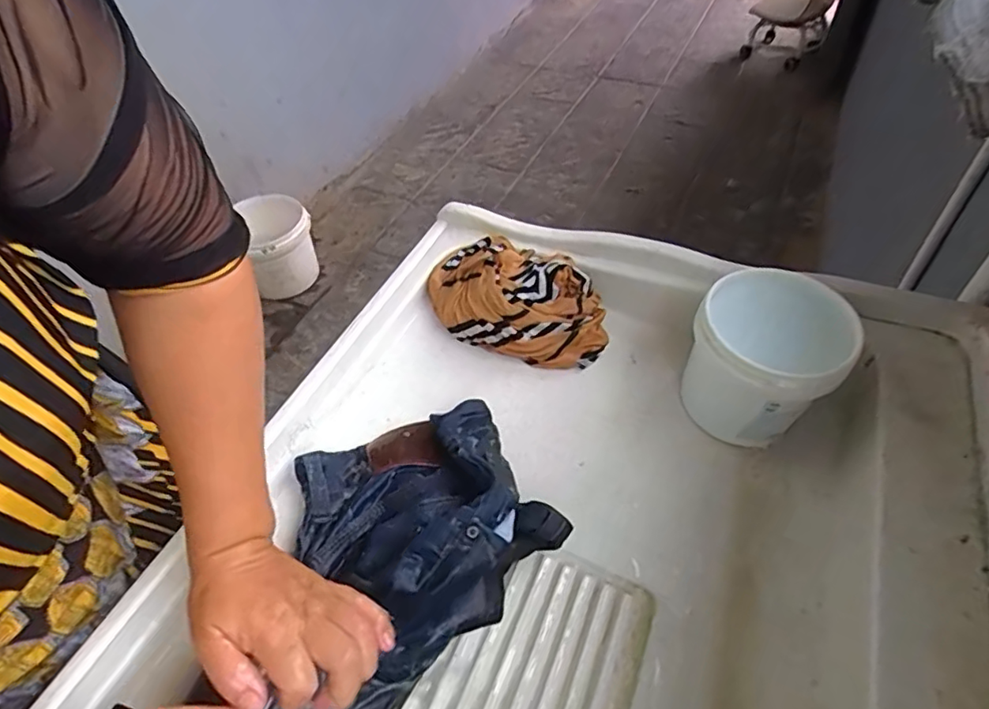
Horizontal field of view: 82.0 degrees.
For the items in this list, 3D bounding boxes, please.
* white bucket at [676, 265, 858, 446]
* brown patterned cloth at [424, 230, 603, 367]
[{"bbox_3d":[0.248,0.008,0.523,0.120,0.118,0.116,-3,48,4],"label":"white bucket"},{"bbox_3d":[0.022,-0.055,0.604,0.184,0.089,0.112,6,49,12],"label":"brown patterned cloth"}]

